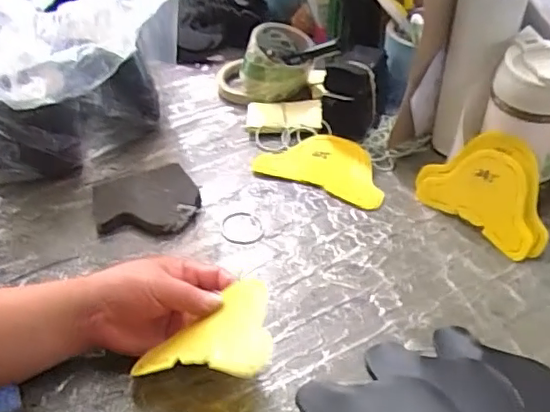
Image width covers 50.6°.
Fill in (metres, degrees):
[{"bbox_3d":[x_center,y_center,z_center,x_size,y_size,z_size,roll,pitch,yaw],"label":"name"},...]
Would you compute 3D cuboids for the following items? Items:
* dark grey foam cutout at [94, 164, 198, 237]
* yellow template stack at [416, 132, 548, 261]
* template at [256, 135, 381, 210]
[{"bbox_3d":[-0.137,-0.004,0.620,0.108,0.021,0.094,-12,43,-9],"label":"dark grey foam cutout"},{"bbox_3d":[0.215,-0.021,0.581,0.139,0.099,0.013,37,26,32],"label":"yellow template stack"},{"bbox_3d":[0.060,-0.050,0.684,0.154,0.009,0.094,19,53,20],"label":"template"}]

